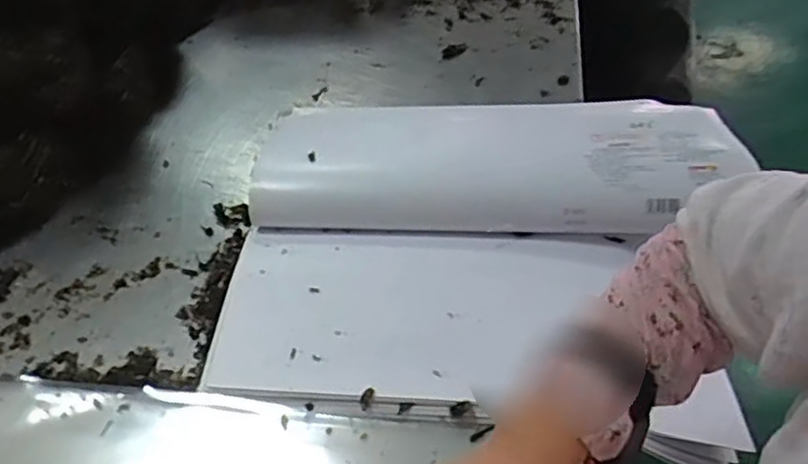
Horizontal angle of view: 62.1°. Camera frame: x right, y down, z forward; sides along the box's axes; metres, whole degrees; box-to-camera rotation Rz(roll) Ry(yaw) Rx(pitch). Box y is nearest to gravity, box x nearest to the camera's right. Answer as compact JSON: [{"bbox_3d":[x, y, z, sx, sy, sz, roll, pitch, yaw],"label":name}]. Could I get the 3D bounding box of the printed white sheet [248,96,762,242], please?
[{"bbox_3d":[0.107,-0.087,0.750,0.541,0.038,0.195,0,48,4],"label":"printed white sheet"}]

